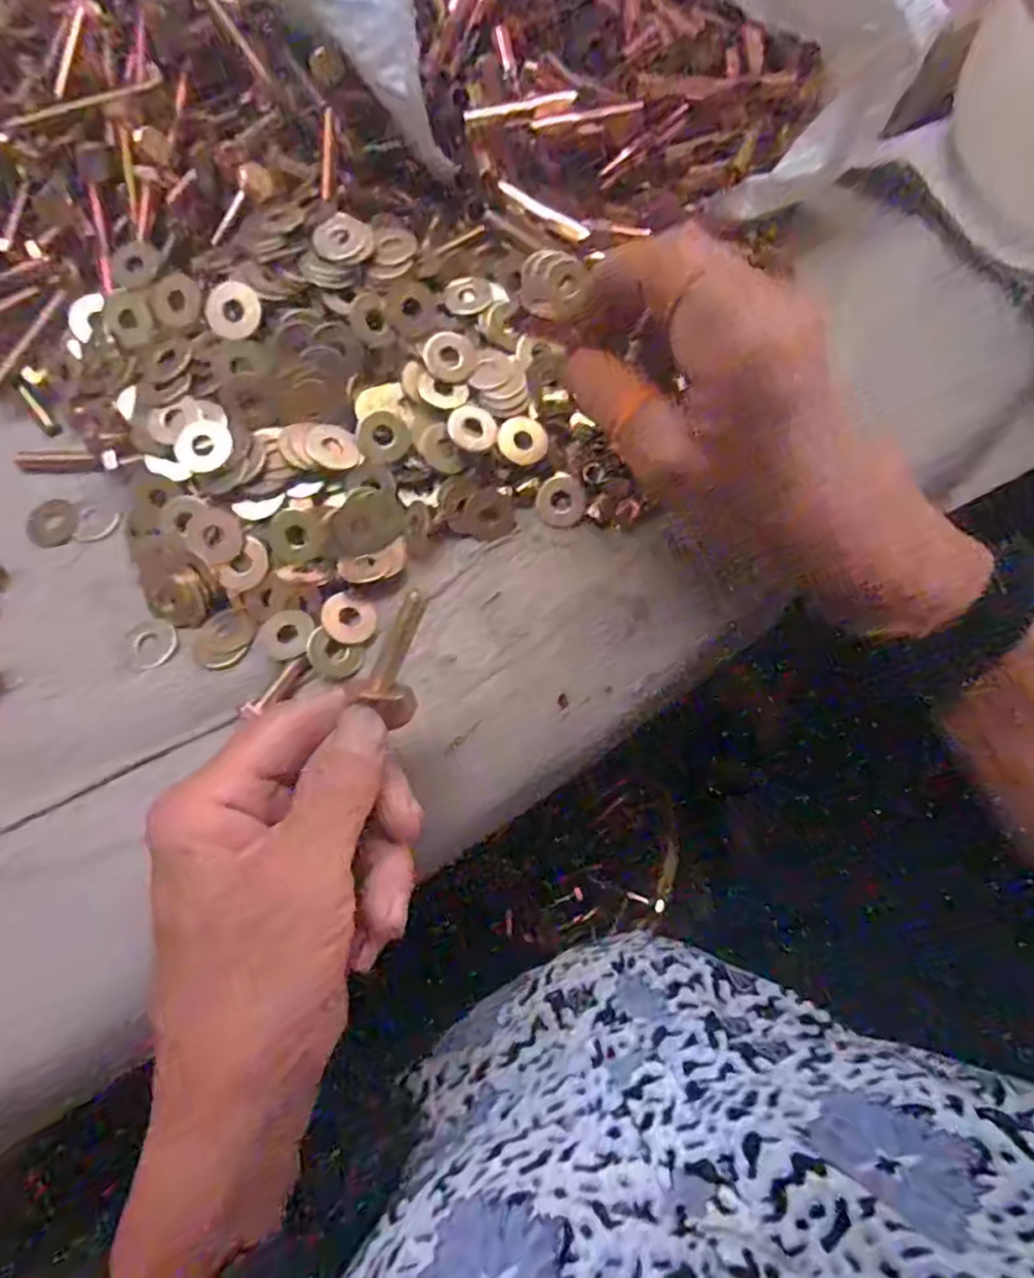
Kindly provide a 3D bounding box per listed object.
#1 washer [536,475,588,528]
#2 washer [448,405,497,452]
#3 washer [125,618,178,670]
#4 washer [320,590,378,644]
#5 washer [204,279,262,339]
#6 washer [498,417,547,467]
[{"bbox_3d":[0.019,-0.058,0.284,0.021,0.006,0.021,0,72,0],"label":"washer"},{"bbox_3d":[-0.018,-0.086,0.273,0.019,0.006,0.019,0,72,0],"label":"washer"},{"bbox_3d":[-0.142,0.001,0.260,0.019,0.004,0.019,0,72,0],"label":"washer"},{"bbox_3d":[-0.065,-0.009,0.259,0.019,0.004,0.022,-22,74,-7],"label":"washer"},{"bbox_3d":[-0.108,-0.125,0.257,0.020,0.004,0.024,-24,84,3],"label":"washer"},{"bbox_3d":[0.002,-0.083,0.279,0.020,0.004,0.020,1,85,-12],"label":"washer"}]

